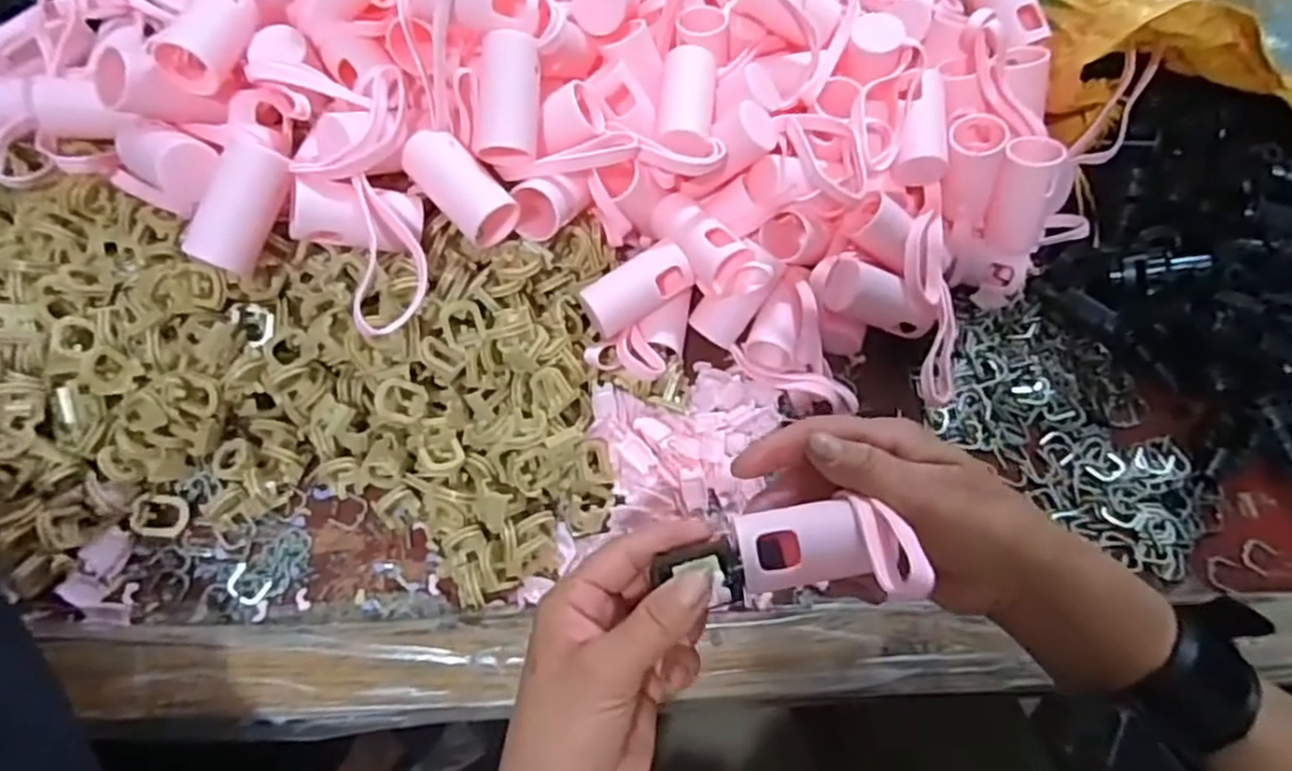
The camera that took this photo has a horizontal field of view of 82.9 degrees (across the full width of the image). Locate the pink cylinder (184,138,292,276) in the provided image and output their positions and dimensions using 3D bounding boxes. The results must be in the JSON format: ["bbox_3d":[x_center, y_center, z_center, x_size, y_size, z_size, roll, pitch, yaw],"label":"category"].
[{"bbox_3d":[-0.196,-0.086,0.352,0.025,0.024,0.061,26,93,7],"label":"pink cylinder"}]

